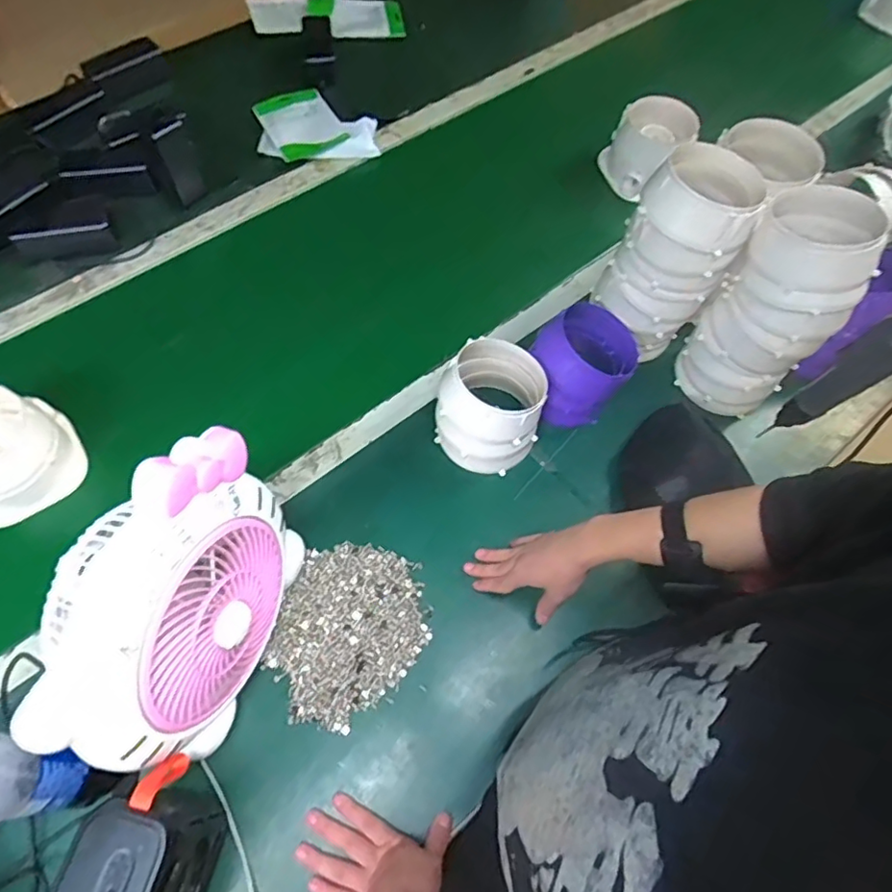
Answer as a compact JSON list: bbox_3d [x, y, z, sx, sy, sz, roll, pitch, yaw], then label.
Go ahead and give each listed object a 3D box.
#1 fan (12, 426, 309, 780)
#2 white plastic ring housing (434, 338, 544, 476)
[{"bbox_3d":[-0.245,0.141,0.544,0.140,0.257,0.253,22,64,9],"label":"fan"},{"bbox_3d":[0.055,-0.046,0.738,0.118,0.127,0.124,2,64,-3],"label":"white plastic ring housing"}]

